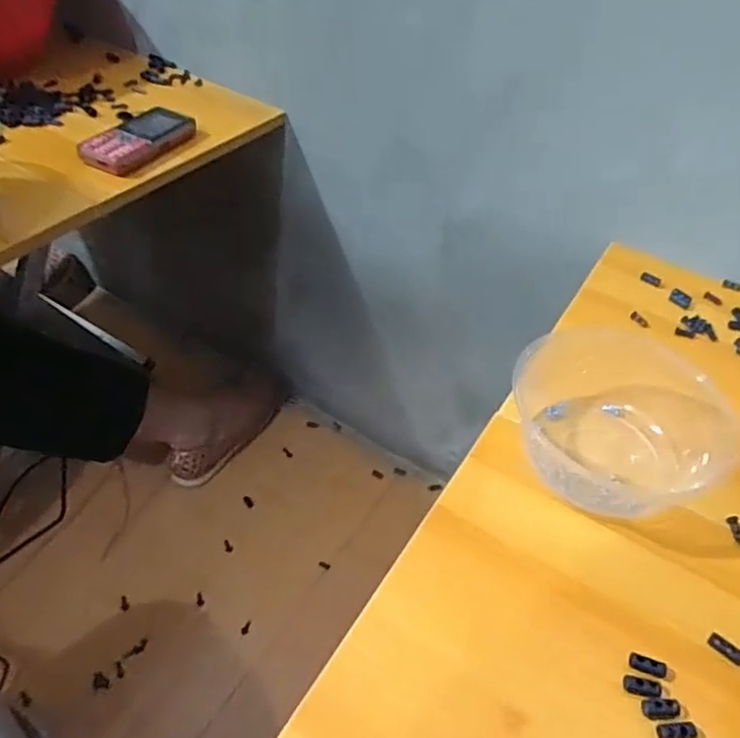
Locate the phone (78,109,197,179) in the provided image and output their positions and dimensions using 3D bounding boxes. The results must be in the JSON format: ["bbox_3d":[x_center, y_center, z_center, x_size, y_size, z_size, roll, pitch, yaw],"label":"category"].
[{"bbox_3d":[-0.245,-0.248,0.691,0.056,0.019,0.134,24,47,15],"label":"phone"}]

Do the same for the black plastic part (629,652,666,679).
[{"bbox_3d":[0.149,0.158,0.345,0.019,0.004,0.009,19,46,10],"label":"black plastic part"}]

